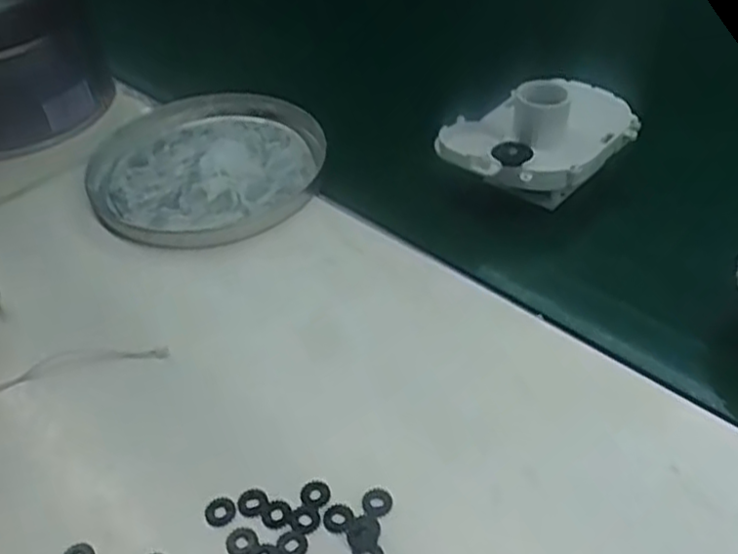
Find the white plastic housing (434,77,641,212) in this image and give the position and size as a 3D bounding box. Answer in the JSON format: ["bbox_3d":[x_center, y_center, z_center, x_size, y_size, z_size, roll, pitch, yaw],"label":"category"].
[{"bbox_3d":[0.089,-0.066,0.378,0.103,0.055,0.044,-7,42,-3],"label":"white plastic housing"}]

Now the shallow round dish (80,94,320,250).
[{"bbox_3d":[-0.090,-0.064,0.421,0.127,0.017,0.130,-7,42,-4],"label":"shallow round dish"}]

